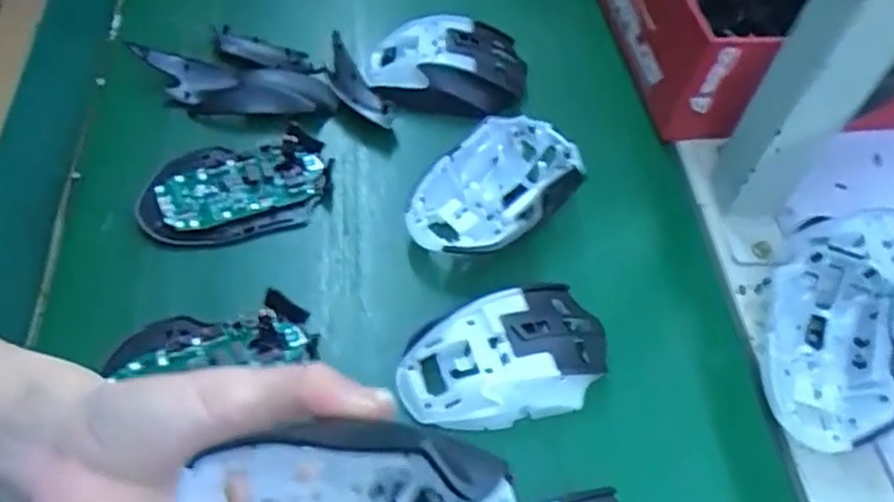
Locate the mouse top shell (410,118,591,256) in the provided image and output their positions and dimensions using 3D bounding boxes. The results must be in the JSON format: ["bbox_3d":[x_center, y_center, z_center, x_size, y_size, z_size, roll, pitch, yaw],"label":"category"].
[{"bbox_3d":[0.029,-0.034,0.440,0.077,0.040,0.112,35,60,18],"label":"mouse top shell"}]

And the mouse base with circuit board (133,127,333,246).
[{"bbox_3d":[-0.131,-0.038,0.446,0.114,0.018,0.074,-9,57,-11],"label":"mouse base with circuit board"}]

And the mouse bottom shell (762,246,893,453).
[{"bbox_3d":[0.213,0.053,0.389,0.067,0.031,0.105,10,56,2],"label":"mouse bottom shell"}]

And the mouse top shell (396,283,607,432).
[{"bbox_3d":[0.032,0.056,0.373,0.115,0.028,0.063,-18,60,-17],"label":"mouse top shell"}]

